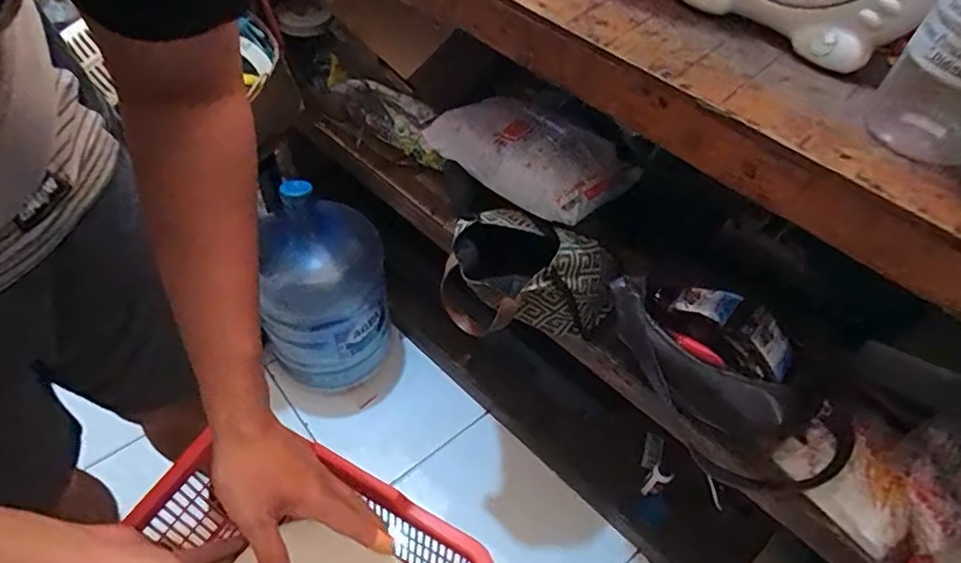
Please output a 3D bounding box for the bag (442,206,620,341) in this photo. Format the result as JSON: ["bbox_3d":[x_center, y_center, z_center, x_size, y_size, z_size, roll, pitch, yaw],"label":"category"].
[{"bbox_3d":[0.069,-0.006,0.804,0.205,0.160,0.170,28,55,17],"label":"bag"}]

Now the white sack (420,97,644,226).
[{"bbox_3d":[0.074,-0.203,0.900,0.306,0.067,0.169,34,57,21],"label":"white sack"}]

